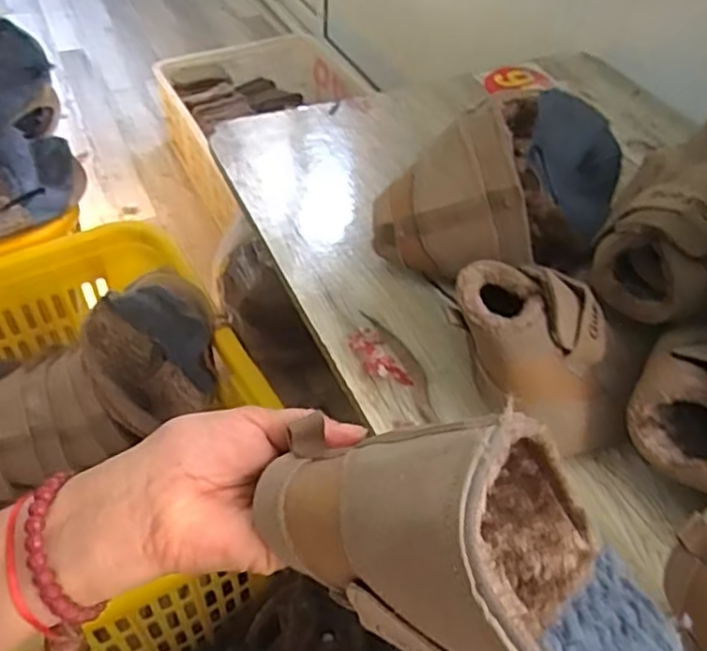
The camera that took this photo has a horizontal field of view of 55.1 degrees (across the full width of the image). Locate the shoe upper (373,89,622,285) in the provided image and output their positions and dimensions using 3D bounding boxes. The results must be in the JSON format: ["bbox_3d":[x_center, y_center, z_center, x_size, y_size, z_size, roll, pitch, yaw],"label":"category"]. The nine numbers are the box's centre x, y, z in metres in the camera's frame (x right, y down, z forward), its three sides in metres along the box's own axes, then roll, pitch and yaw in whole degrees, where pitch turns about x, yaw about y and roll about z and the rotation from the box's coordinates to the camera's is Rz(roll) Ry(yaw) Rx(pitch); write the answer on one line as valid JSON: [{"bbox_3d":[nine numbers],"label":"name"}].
[{"bbox_3d":[0.163,-0.128,0.654,0.298,0.137,0.118,-22,52,-25],"label":"shoe upper"}]

